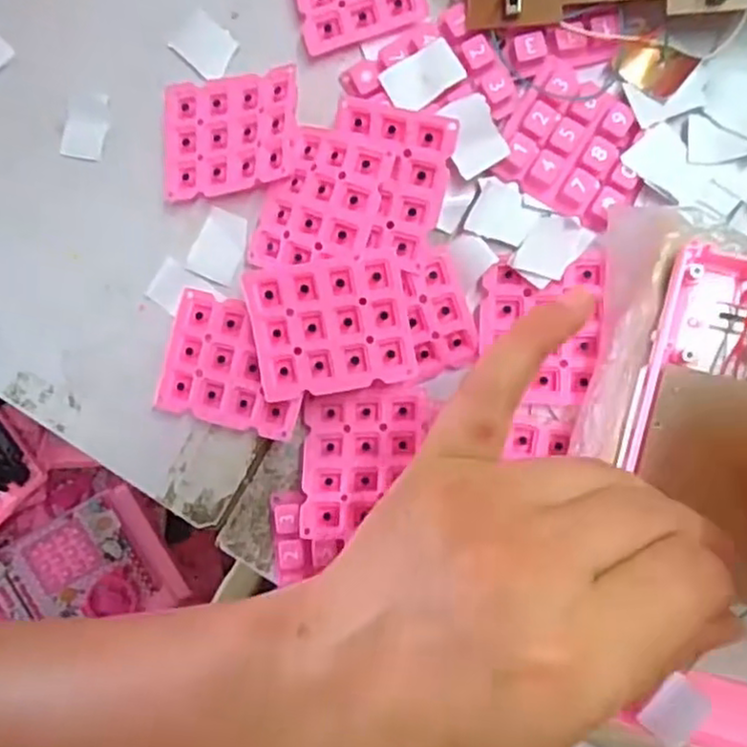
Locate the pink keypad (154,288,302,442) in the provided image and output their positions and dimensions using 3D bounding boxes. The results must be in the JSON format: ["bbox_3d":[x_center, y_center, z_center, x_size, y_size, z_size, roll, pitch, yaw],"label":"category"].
[{"bbox_3d":[-0.055,-0.003,0.288,0.058,0.011,0.050,15,90,10],"label":"pink keypad"}]

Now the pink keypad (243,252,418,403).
[{"bbox_3d":[-0.016,-0.019,0.270,0.059,0.004,0.050,-10,98,3],"label":"pink keypad"}]

